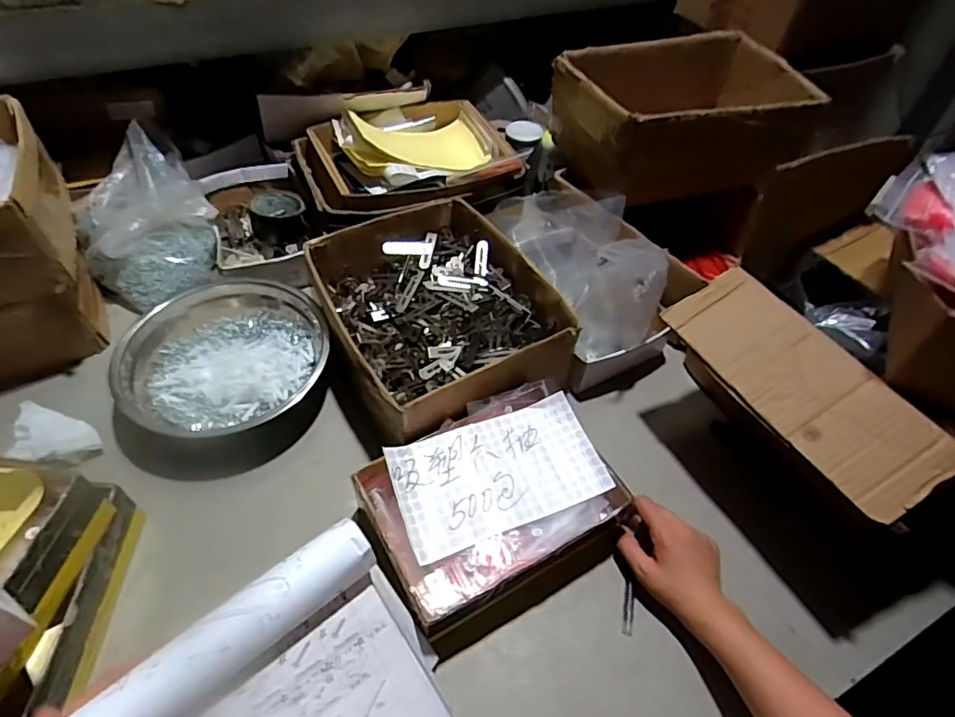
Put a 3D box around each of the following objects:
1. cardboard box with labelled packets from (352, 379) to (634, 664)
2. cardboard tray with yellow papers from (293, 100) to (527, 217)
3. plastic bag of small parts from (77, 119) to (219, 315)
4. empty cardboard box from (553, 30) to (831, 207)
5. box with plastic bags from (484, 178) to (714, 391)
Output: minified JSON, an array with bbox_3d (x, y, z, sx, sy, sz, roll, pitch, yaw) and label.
[{"bbox_3d":[0.017,0.157,0.595,0.245,0.084,0.183,-24,56,-21],"label":"cardboard box with labelled packets"},{"bbox_3d":[-0.113,-0.331,0.899,0.332,0.080,0.249,-16,54,-16],"label":"cardboard tray with yellow papers"},{"bbox_3d":[-0.485,-0.201,0.801,0.181,0.155,0.212,-24,56,-22],"label":"plastic bag of small parts"},{"bbox_3d":[0.309,-0.357,0.846,0.329,0.149,0.256,-15,53,-15],"label":"empty cardboard box"},{"bbox_3d":[0.133,-0.162,0.812,0.182,0.165,0.366,-22,56,-20],"label":"box with plastic bags"}]

